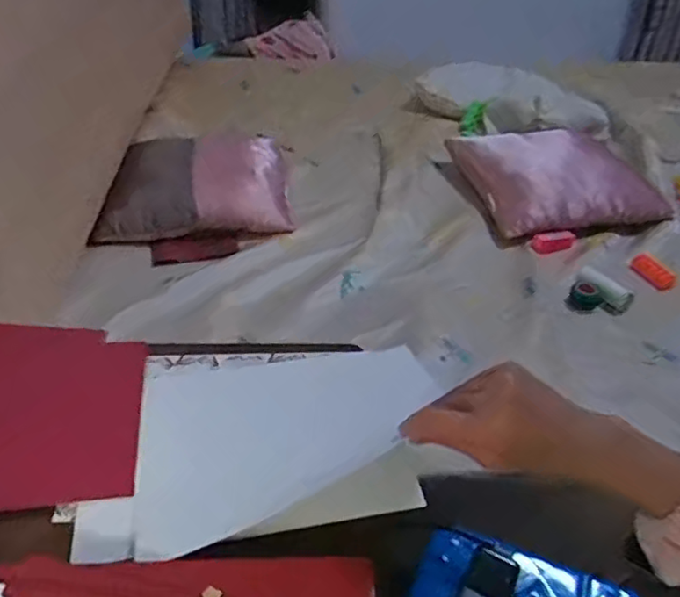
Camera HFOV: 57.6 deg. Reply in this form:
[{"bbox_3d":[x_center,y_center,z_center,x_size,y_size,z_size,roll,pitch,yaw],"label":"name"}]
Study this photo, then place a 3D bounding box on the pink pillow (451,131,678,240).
[{"bbox_3d":[0.543,-0.306,1.518,0.453,0.116,0.389,-7,40,-12],"label":"pink pillow"}]

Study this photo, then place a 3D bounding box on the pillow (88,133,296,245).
[{"bbox_3d":[-0.330,-0.286,1.389,0.413,0.142,0.342,-9,40,-14],"label":"pillow"}]

